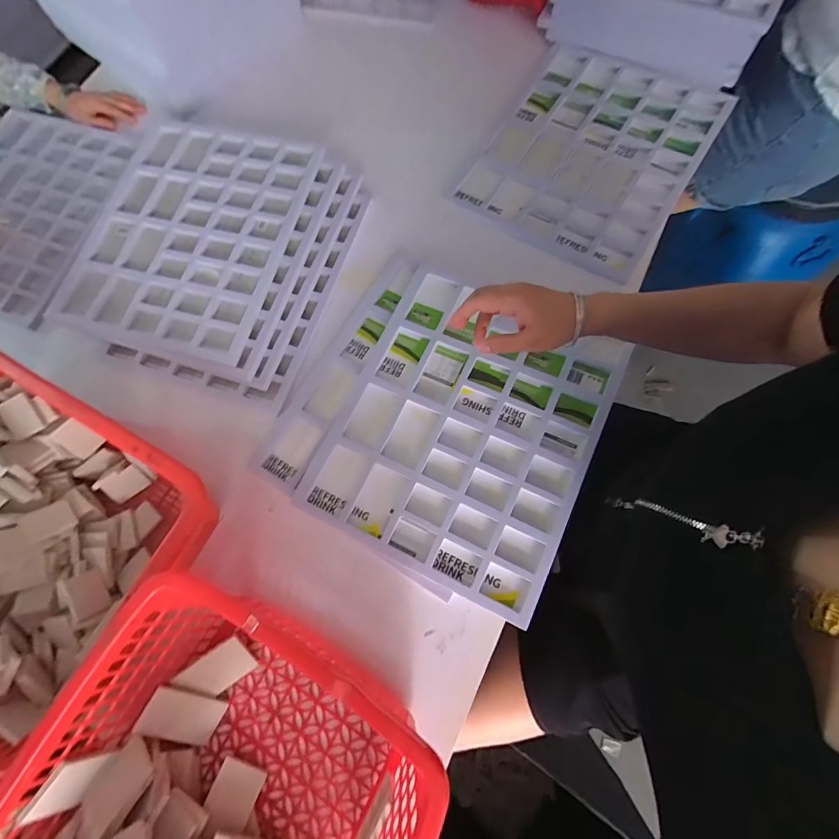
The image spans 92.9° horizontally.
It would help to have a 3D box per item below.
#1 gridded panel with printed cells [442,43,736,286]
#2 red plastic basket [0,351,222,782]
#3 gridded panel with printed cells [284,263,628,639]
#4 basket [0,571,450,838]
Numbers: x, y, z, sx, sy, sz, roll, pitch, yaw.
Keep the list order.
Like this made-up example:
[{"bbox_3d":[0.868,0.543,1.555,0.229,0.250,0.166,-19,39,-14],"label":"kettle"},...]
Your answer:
[{"bbox_3d":[0.284,-0.455,0.691,0.338,0.034,0.403,31,83,13],"label":"gridded panel with printed cells"},{"bbox_3d":[-0.509,0.152,0.522,0.442,0.152,0.362,26,78,14],"label":"red plastic basket"},{"bbox_3d":[0.059,0.011,0.570,0.351,0.021,0.396,24,78,13],"label":"gridded panel with printed cells"},{"bbox_3d":[-0.222,0.435,0.399,0.343,0.182,0.467,27,75,10],"label":"basket"}]

